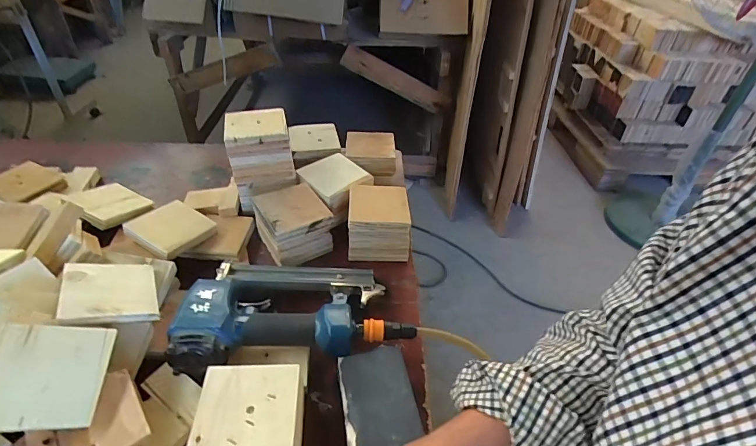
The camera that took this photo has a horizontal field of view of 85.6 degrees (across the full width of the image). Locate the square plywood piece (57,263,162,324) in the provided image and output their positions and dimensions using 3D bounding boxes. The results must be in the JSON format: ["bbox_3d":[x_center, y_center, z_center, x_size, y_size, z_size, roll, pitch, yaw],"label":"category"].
[{"bbox_3d":[-0.297,0.075,0.454,0.090,0.009,0.089,9,29,-40],"label":"square plywood piece"}]

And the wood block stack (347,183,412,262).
[{"bbox_3d":[0.002,-0.001,0.630,0.089,0.086,0.091,3,40,-1],"label":"wood block stack"}]

